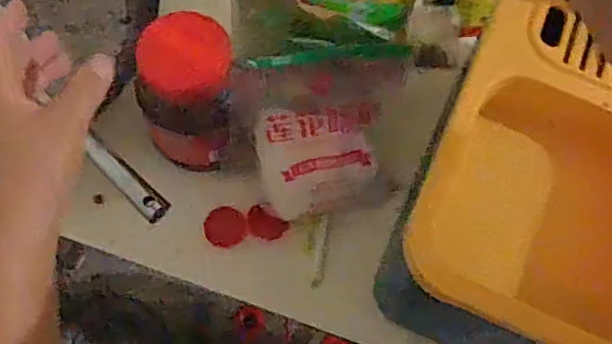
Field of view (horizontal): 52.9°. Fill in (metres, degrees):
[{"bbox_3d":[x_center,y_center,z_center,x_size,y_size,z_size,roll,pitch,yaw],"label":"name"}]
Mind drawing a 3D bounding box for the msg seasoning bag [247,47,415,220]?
[{"bbox_3d":[0.021,-0.039,0.572,0.132,0.166,0.045,-4,31,-2],"label":"msg seasoning bag"}]

